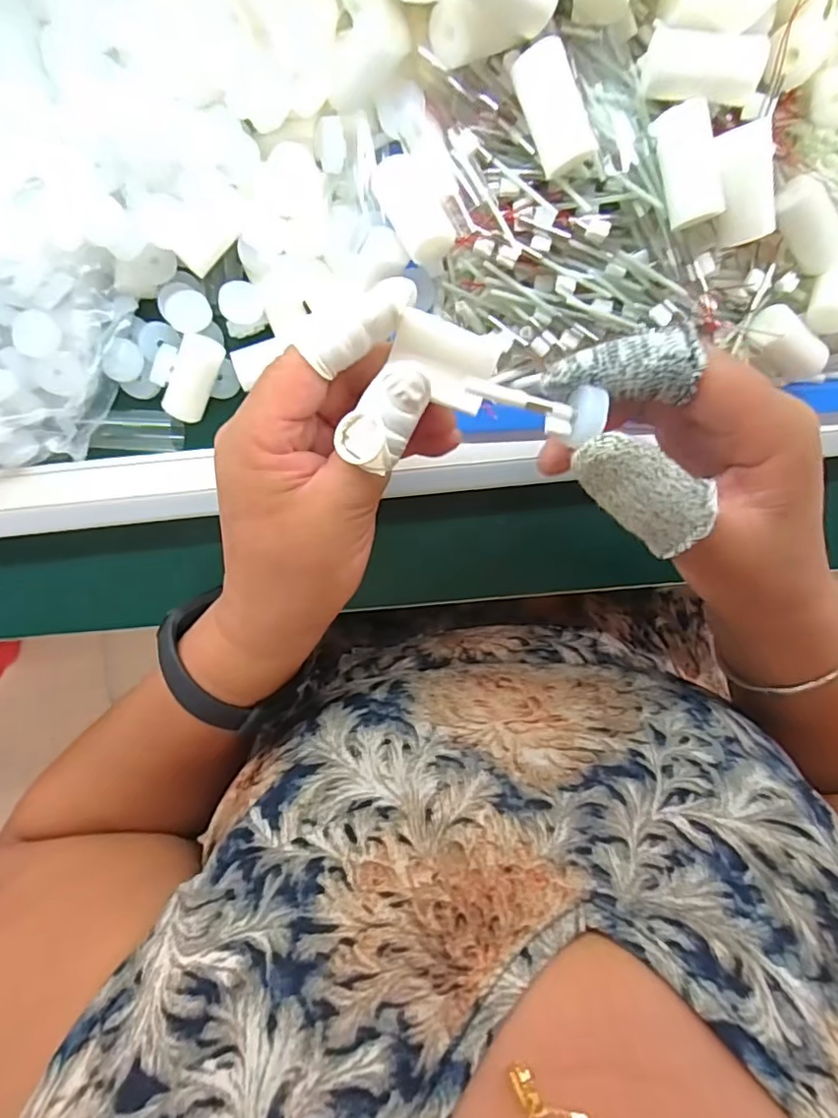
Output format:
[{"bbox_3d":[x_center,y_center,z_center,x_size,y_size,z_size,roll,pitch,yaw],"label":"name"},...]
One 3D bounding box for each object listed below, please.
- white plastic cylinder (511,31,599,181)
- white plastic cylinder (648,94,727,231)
[{"bbox_3d":[0.053,-0.178,0.226,0.021,0.022,0.041,-26,99,0],"label":"white plastic cylinder"},{"bbox_3d":[0.108,-0.158,0.232,0.020,0.025,0.042,-22,99,0],"label":"white plastic cylinder"}]

